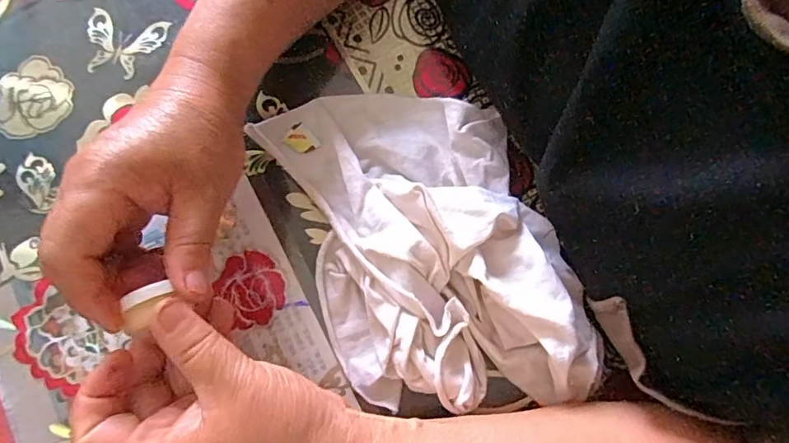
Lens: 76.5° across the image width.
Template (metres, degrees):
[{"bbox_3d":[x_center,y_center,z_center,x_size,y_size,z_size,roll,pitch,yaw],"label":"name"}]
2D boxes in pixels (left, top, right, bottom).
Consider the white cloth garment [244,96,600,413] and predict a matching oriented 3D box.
[{"bbox_3d":[0.020,0.009,0.276,0.140,0.044,0.206,-19,80,-3],"label":"white cloth garment"}]

